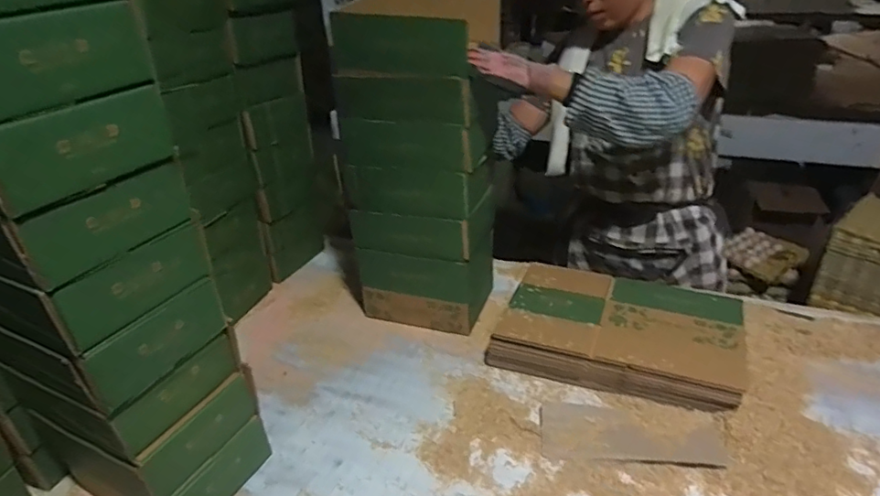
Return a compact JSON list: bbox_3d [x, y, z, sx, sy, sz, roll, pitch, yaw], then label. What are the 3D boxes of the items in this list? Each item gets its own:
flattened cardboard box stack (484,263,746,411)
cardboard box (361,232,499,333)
[{"bbox_3d":[0.355,0.169,1.111,0.426,0.104,0.304,11,33,22],"label":"flattened cardboard box stack"},{"bbox_3d":[-0.026,0.058,1.255,0.249,0.175,0.206,10,34,22],"label":"cardboard box"}]

